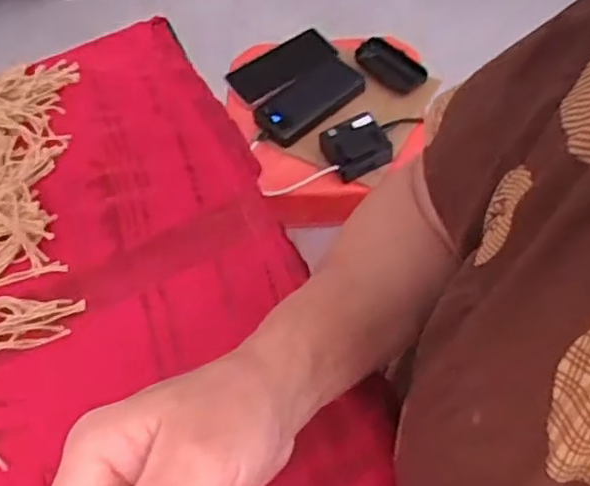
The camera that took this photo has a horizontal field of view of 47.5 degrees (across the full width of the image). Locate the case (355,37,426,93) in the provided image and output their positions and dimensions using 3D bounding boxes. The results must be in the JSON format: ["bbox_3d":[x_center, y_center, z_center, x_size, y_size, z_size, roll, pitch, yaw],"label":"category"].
[{"bbox_3d":[0.136,-0.259,0.963,0.054,0.020,0.108,-40,64,-16],"label":"case"}]

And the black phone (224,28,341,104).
[{"bbox_3d":[-0.020,-0.263,0.991,0.155,0.011,0.083,-28,55,-1],"label":"black phone"}]

